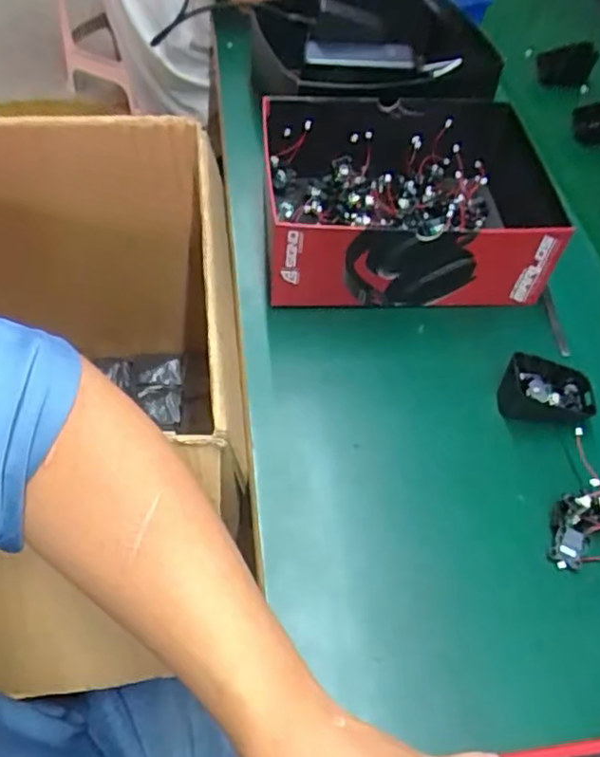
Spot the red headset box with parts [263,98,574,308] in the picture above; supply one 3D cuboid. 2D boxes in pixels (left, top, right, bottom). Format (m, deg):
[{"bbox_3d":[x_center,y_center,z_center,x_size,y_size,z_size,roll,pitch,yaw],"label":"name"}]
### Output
[{"bbox_3d":[0.100,-0.159,0.575,0.262,0.090,0.186,-3,54,-2],"label":"red headset box with parts"}]

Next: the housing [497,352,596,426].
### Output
[{"bbox_3d":[0.189,0.011,0.483,0.070,0.033,0.049,17,56,12],"label":"housing"}]

